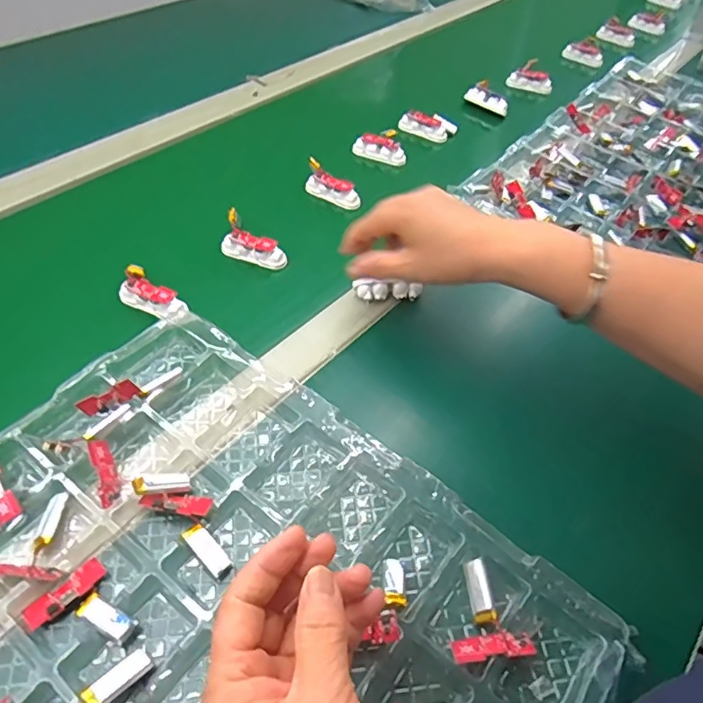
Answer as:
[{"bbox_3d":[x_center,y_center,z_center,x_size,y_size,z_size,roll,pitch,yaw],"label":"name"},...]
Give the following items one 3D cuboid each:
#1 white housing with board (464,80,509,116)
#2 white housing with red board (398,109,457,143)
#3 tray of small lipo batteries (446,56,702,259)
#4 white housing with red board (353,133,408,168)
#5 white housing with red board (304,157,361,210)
[{"bbox_3d":[0.179,-0.330,0.697,0.060,0.024,0.020,34,57,20],"label":"white housing with board"},{"bbox_3d":[0.093,-0.278,0.658,0.068,0.024,0.022,20,54,10],"label":"white housing with red board"},{"bbox_3d":[0.394,-0.199,0.613,0.360,0.023,0.480,36,58,21],"label":"tray of small lipo batteries"},{"bbox_3d":[0.033,-0.232,0.613,0.061,0.019,0.021,12,53,5],"label":"white housing with red board"},{"bbox_3d":[-0.021,-0.170,0.560,0.066,0.028,0.018,34,57,5],"label":"white housing with red board"}]

